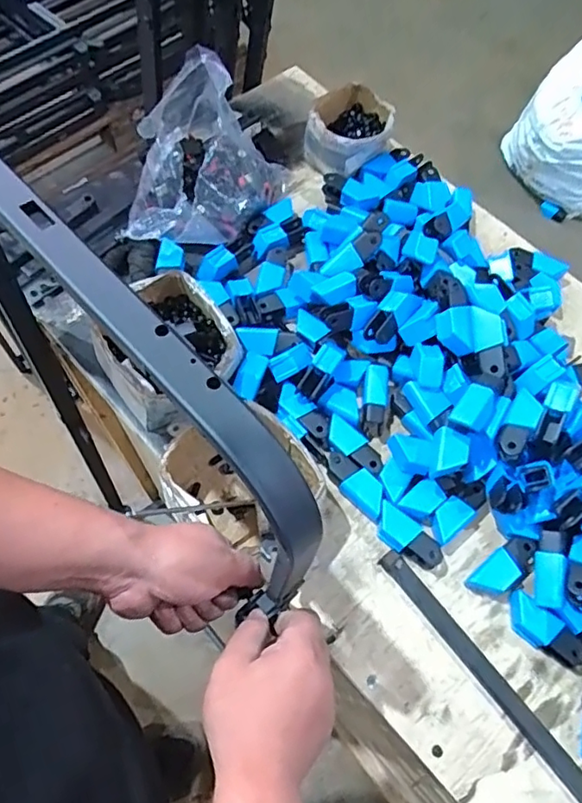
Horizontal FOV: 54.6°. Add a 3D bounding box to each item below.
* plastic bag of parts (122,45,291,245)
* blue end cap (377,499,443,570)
[{"bbox_3d":[-0.110,-0.325,0.752,0.210,0.114,0.265,1,63,-3],"label":"plastic bag of parts"},{"bbox_3d":[0.126,0.146,0.606,0.079,0.022,0.036,35,67,13],"label":"blue end cap"}]

